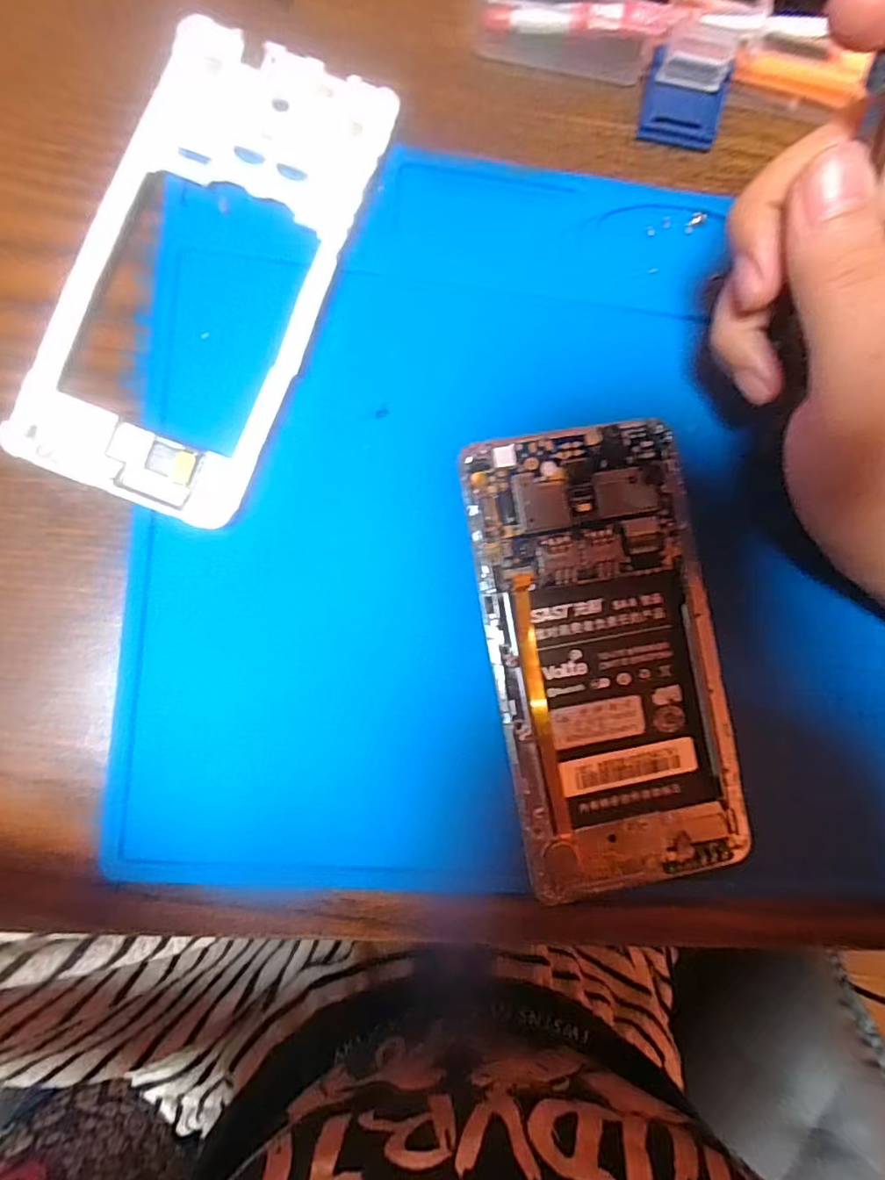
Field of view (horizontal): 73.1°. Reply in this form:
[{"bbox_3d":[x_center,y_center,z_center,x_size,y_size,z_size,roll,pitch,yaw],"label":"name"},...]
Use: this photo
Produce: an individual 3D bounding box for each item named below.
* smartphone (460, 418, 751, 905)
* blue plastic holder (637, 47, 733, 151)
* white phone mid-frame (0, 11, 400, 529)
[{"bbox_3d":[0.050,0.020,0.187,0.069,0.010,0.140,-10,89,-6],"label":"smartphone"},{"bbox_3d":[0.079,-0.159,0.196,0.027,0.007,0.021,13,97,0],"label":"blue plastic holder"},{"bbox_3d":[-0.069,-0.094,0.178,0.069,0.010,0.141,21,86,-5],"label":"white phone mid-frame"}]

